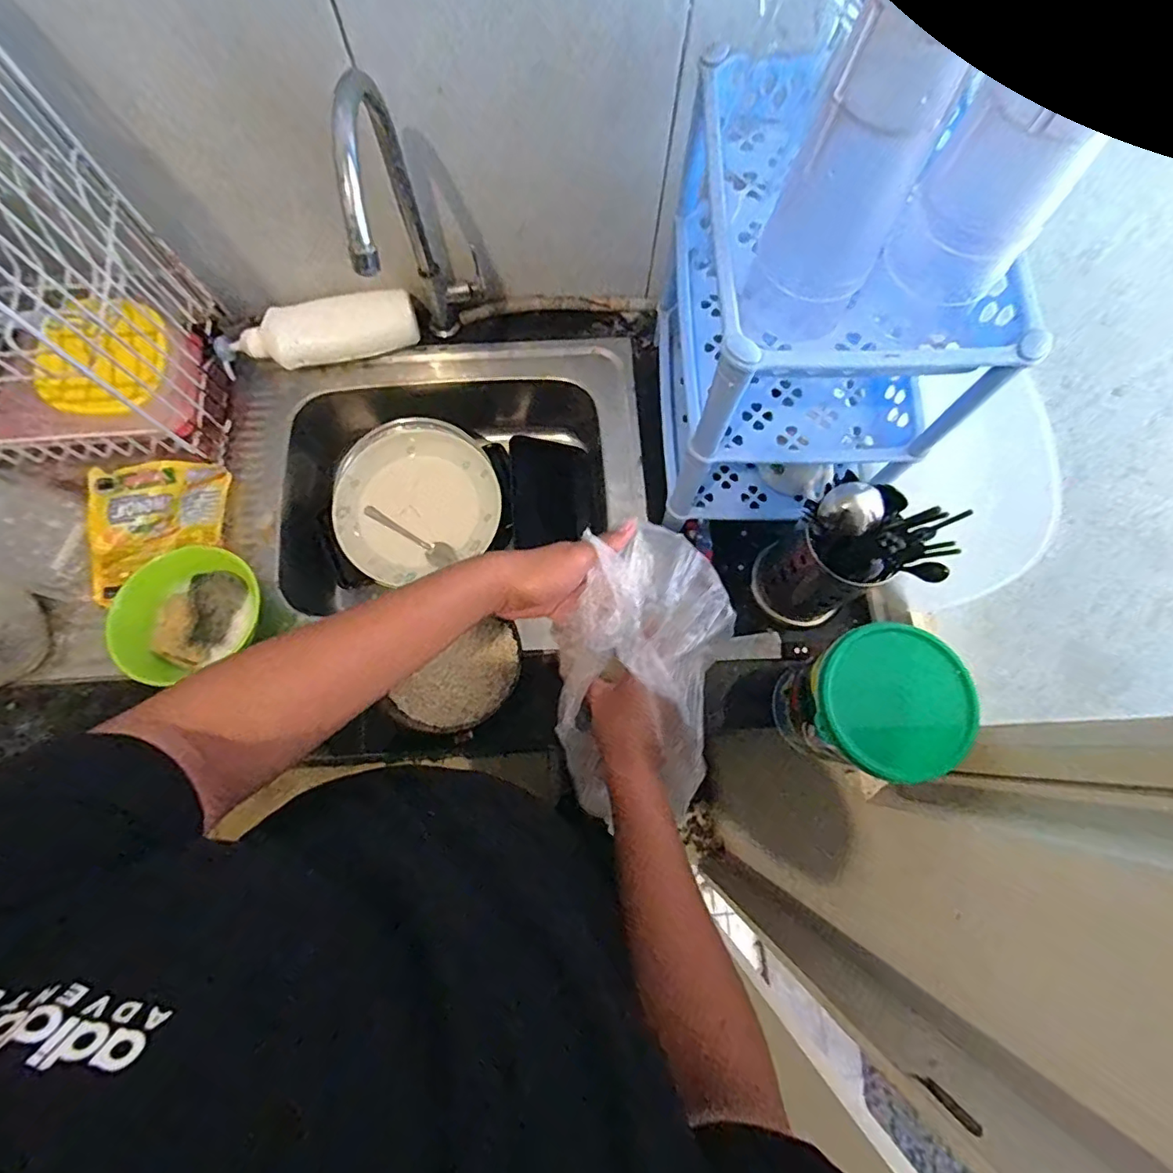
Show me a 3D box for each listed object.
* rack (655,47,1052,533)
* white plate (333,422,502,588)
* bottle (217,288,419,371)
[{"bbox_3d":[0.200,-0.248,0.570,0.214,0.311,0.288,-2,75,-2],"label":"rack"},{"bbox_3d":[-0.233,-0.120,0.775,0.212,0.027,0.200,0,75,-1],"label":"white plate"},{"bbox_3d":[-0.342,-0.323,0.729,0.242,0.052,0.062,-15,76,-5],"label":"bottle"}]

